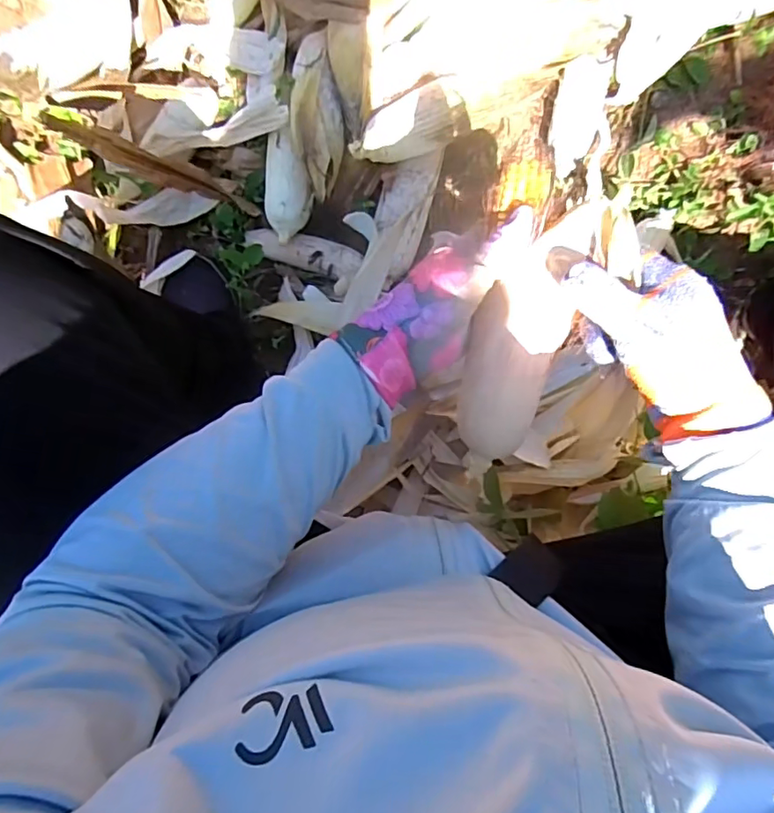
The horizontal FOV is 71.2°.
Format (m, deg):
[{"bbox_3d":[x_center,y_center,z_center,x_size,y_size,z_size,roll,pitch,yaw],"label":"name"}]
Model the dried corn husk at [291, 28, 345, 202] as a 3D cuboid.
[{"bbox_3d":[-0.083,-0.340,0.636,0.059,0.050,0.194,-9,93,-1],"label":"dried corn husk"}]

